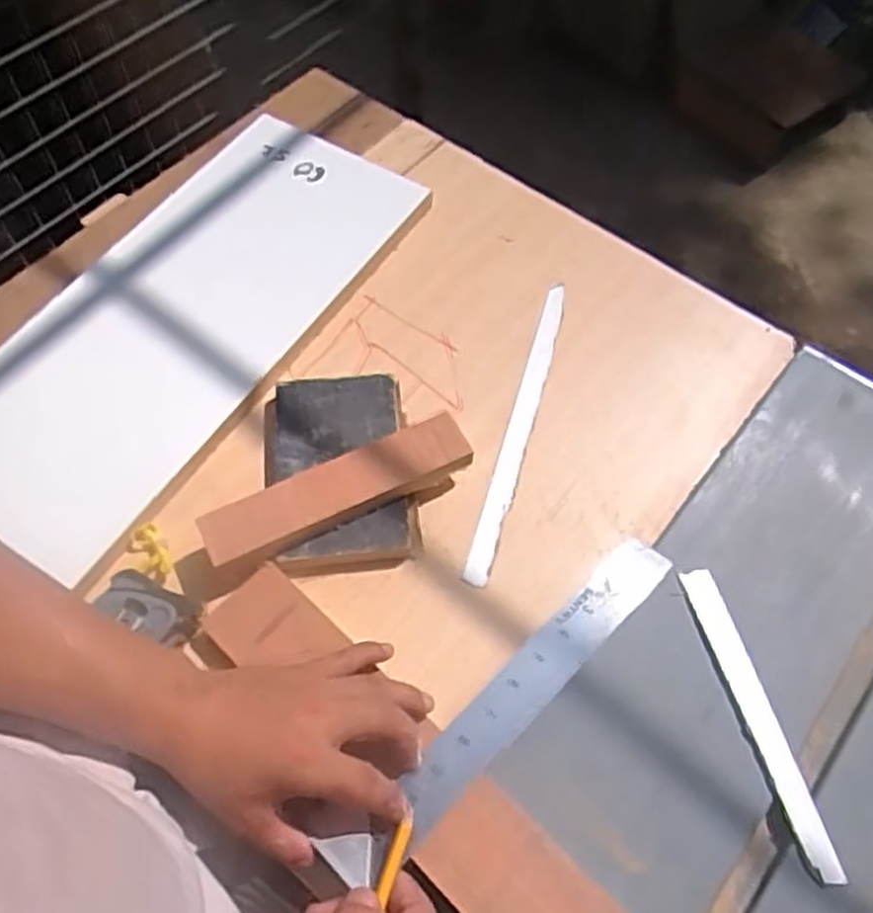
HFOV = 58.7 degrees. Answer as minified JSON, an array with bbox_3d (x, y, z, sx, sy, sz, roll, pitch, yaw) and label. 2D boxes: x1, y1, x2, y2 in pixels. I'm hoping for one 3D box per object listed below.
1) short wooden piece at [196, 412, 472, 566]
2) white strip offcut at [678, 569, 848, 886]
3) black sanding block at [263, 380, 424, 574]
[{"bbox_3d":[-0.072,0.025,0.568,0.198,0.019,0.042,-24,73,-11],"label":"short wooden piece"},{"bbox_3d":[0.219,0.175,0.529,0.026,0.011,0.207,-13,63,-9],"label":"white strip offcut"},{"bbox_3d":[-0.076,0.010,0.602,0.107,0.024,0.161,-7,62,-6],"label":"black sanding block"}]

